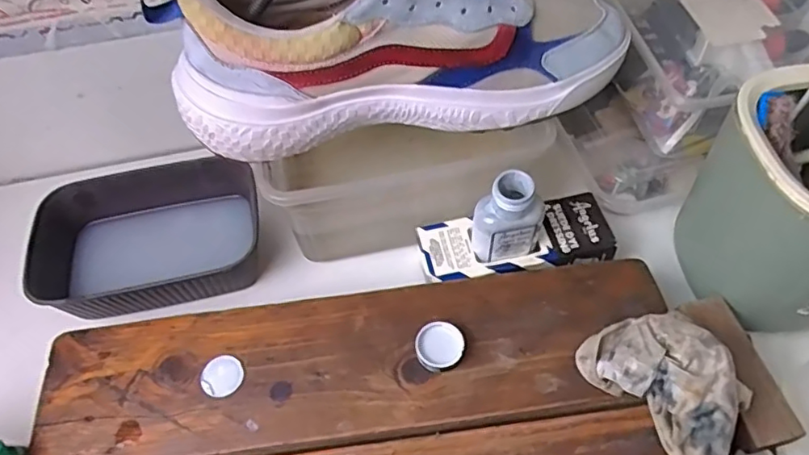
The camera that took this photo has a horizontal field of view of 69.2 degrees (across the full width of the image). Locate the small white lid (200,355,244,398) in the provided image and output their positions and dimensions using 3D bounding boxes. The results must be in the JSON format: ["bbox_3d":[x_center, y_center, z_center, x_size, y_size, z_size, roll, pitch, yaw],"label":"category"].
[{"bbox_3d":[-0.117,0.095,0.375,0.026,0.006,0.024,-1,56,2],"label":"small white lid"}]

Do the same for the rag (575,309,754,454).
[{"bbox_3d":[0.157,0.092,0.343,0.061,0.042,0.097,-32,60,-18],"label":"rag"}]

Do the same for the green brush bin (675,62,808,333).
[{"bbox_3d":[0.255,-0.012,0.378,0.113,0.139,0.123,0,56,3],"label":"green brush bin"}]

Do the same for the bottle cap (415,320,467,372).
[{"bbox_3d":[0.023,0.076,0.377,0.030,0.012,0.030,-1,56,2],"label":"bottle cap"}]

